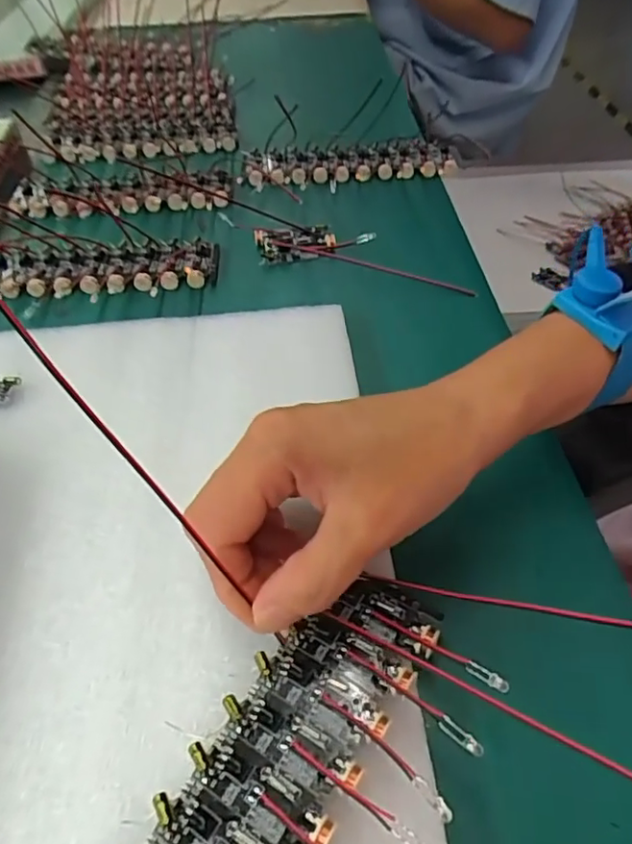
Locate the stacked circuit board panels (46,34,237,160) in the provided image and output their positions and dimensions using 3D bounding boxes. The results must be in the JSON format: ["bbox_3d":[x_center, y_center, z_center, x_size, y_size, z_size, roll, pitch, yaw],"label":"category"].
[{"bbox_3d":[-0.165,-0.316,0.557,0.157,0.018,0.283,-12,49,-6],"label":"stacked circuit board panels"}]

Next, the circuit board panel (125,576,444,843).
[{"bbox_3d":[-0.020,0.109,0.162,0.047,0.007,0.160,27,54,24],"label":"circuit board panel"}]

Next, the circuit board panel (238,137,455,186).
[{"bbox_3d":[0.025,-0.198,0.447,0.155,0.010,0.061,-4,49,1],"label":"circuit board panel"}]

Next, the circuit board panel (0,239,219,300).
[{"bbox_3d":[-0.142,-0.094,0.369,0.159,0.012,0.052,-4,49,1],"label":"circuit board panel"}]

